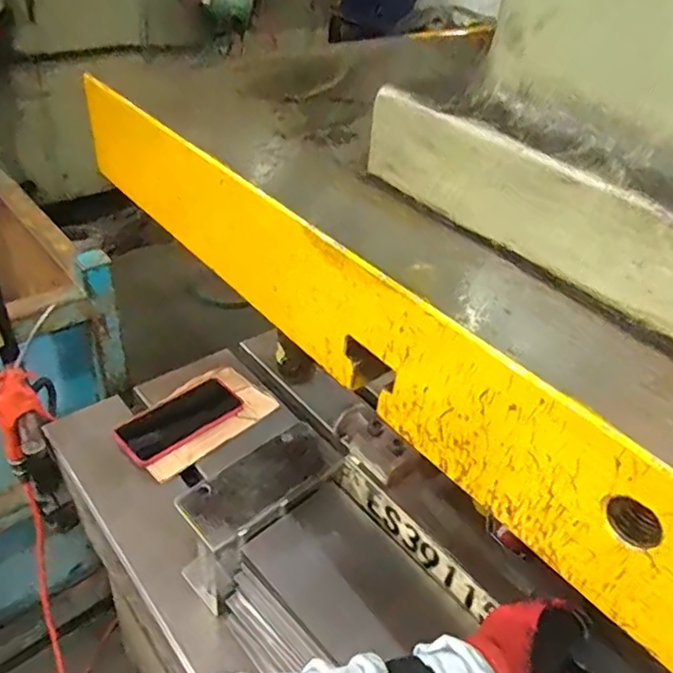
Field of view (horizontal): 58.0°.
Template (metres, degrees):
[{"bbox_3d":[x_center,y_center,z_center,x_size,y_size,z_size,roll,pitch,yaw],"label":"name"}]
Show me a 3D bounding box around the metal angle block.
[{"bbox_3d":[-0.077,0.189,0.643,0.168,0.125,0.073,-26,48,-35],"label":"metal angle block"}]

